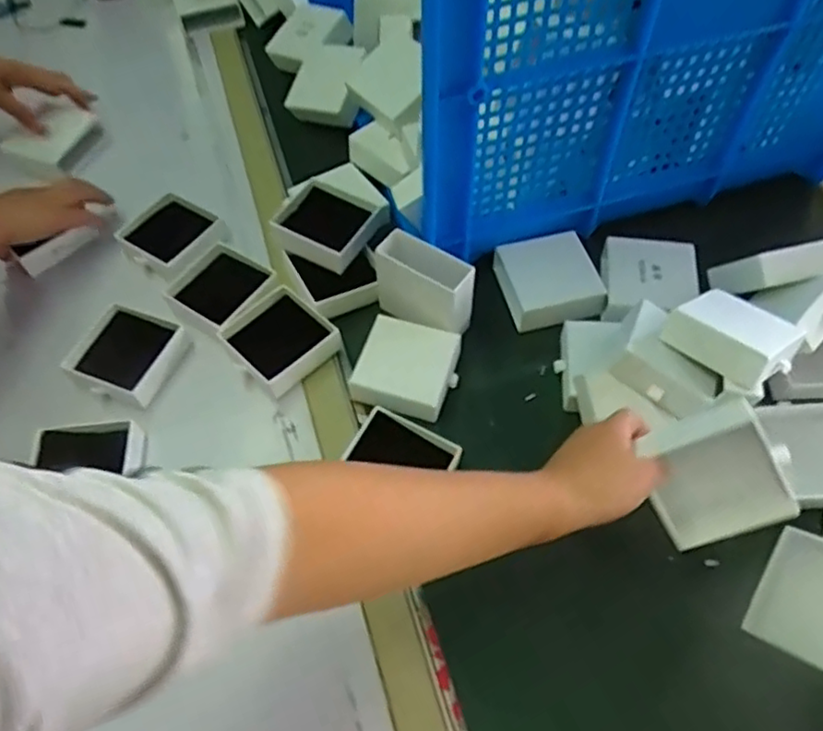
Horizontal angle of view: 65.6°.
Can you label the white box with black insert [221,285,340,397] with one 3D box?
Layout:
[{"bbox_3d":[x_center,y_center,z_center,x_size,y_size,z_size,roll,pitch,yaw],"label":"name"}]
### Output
[{"bbox_3d":[-0.137,-0.031,0.656,0.098,0.024,0.091,38,67,23],"label":"white box with black insert"}]

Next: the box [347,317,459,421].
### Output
[{"bbox_3d":[-0.005,0.002,0.634,0.095,0.033,0.095,14,60,12],"label":"box"}]

